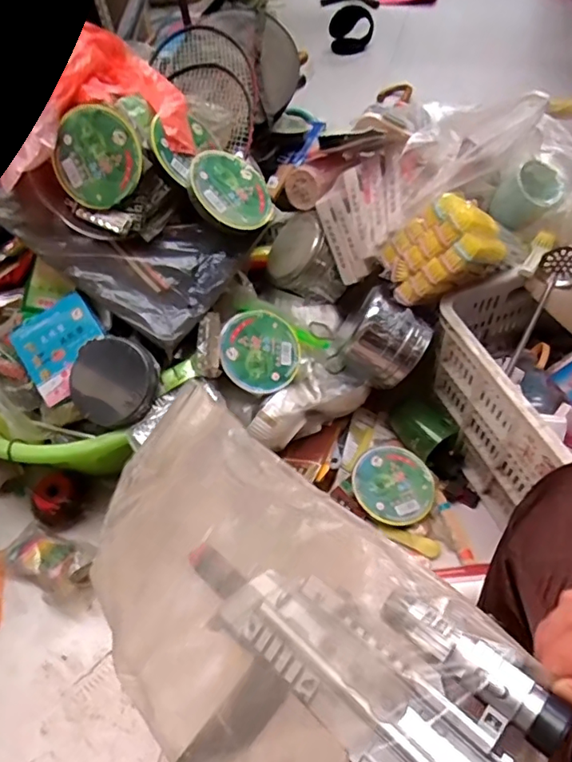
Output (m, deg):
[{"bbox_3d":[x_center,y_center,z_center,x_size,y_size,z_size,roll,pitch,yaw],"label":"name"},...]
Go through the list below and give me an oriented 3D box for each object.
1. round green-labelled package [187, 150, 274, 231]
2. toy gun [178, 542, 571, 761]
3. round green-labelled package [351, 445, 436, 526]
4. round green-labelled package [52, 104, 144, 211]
[{"bbox_3d":[-0.085,-0.289,0.823,0.133,0.032,0.129,28,62,-21],"label":"round green-labelled package"},{"bbox_3d":[0.042,0.194,0.284,0.297,0.044,0.148,26,59,36],"label":"toy gun"},{"bbox_3d":[0.181,0.174,0.899,0.131,0.031,0.131,-3,53,4],"label":"round green-labelled package"},{"bbox_3d":[-0.265,-0.314,0.760,0.123,0.132,0.018,25,25,1],"label":"round green-labelled package"}]

